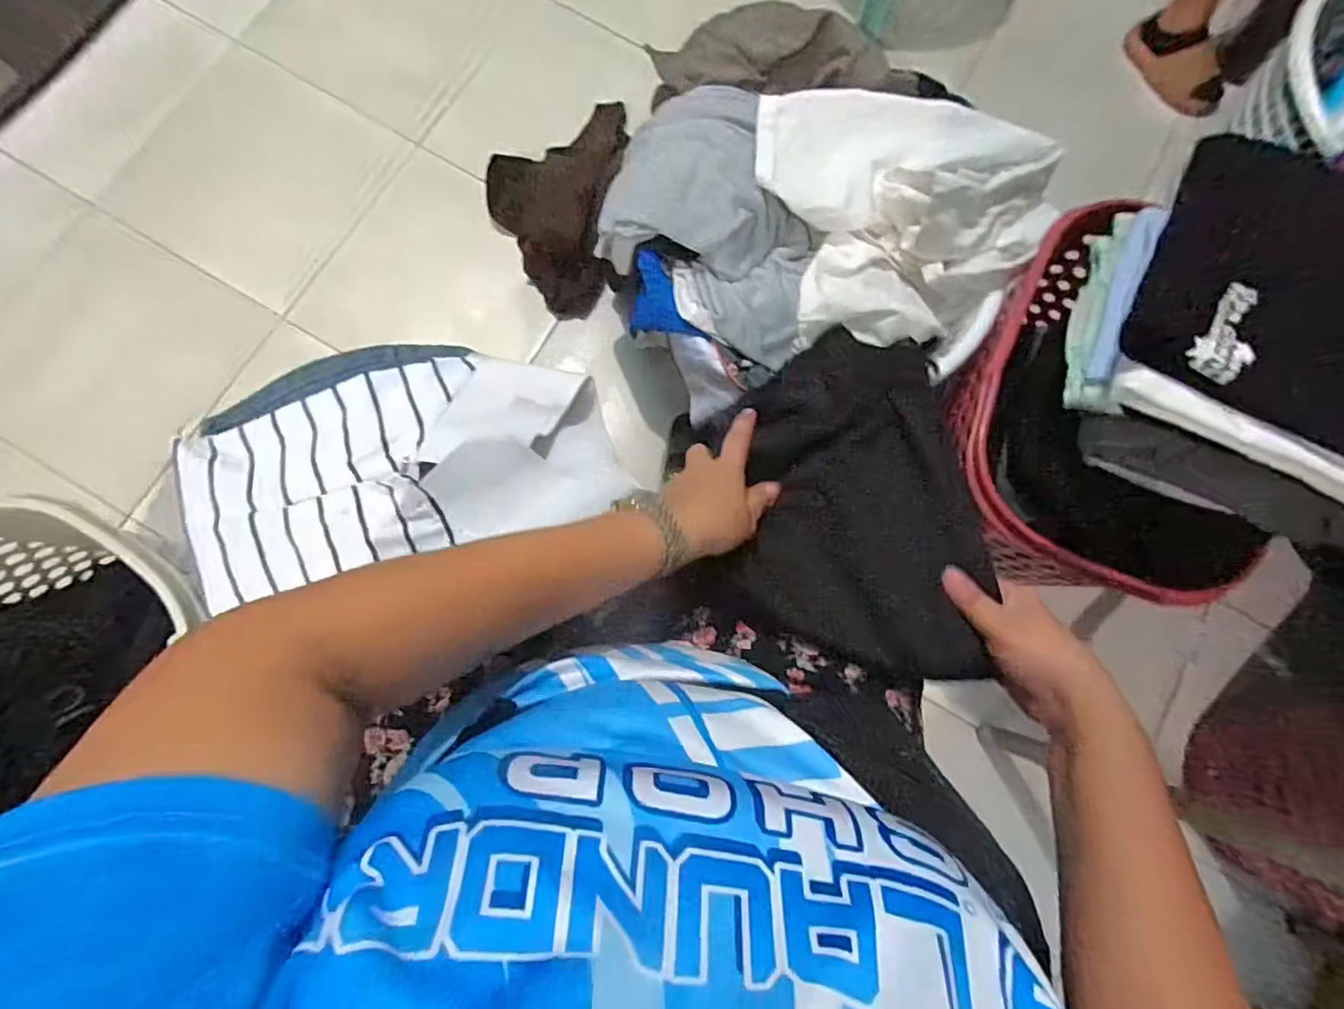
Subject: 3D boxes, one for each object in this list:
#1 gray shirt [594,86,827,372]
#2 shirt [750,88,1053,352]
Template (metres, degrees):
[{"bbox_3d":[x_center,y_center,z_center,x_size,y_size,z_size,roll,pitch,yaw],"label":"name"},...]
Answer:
[{"bbox_3d":[0.065,-0.328,0.709,0.290,0.083,0.215,38,81,3],"label":"gray shirt"},{"bbox_3d":[0.276,-0.345,0.718,0.317,0.115,0.270,-12,81,-5],"label":"shirt"}]

